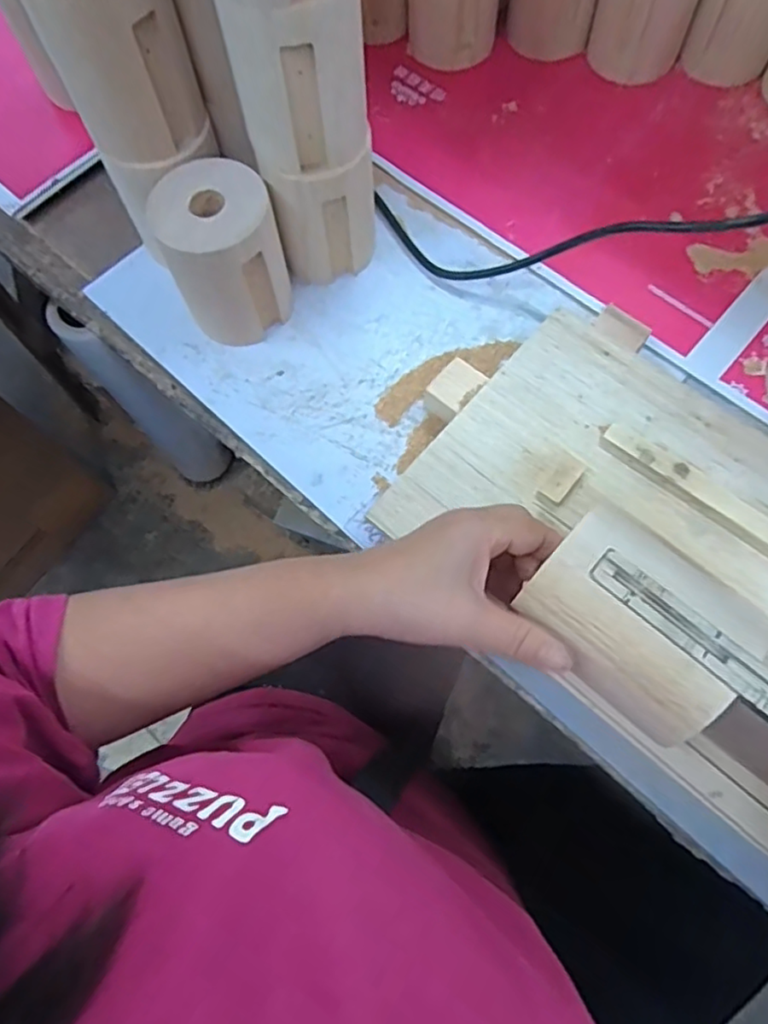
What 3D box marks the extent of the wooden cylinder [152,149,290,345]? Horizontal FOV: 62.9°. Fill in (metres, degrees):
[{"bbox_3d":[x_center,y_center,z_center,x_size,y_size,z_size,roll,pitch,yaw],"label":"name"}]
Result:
[{"bbox_3d":[-0.111,-0.181,0.449,0.079,0.104,0.081,-19,70,-4],"label":"wooden cylinder"}]

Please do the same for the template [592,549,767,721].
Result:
[{"bbox_3d":[0.156,0.070,0.276,0.146,0.004,0.018,41,76,15],"label":"template"}]

